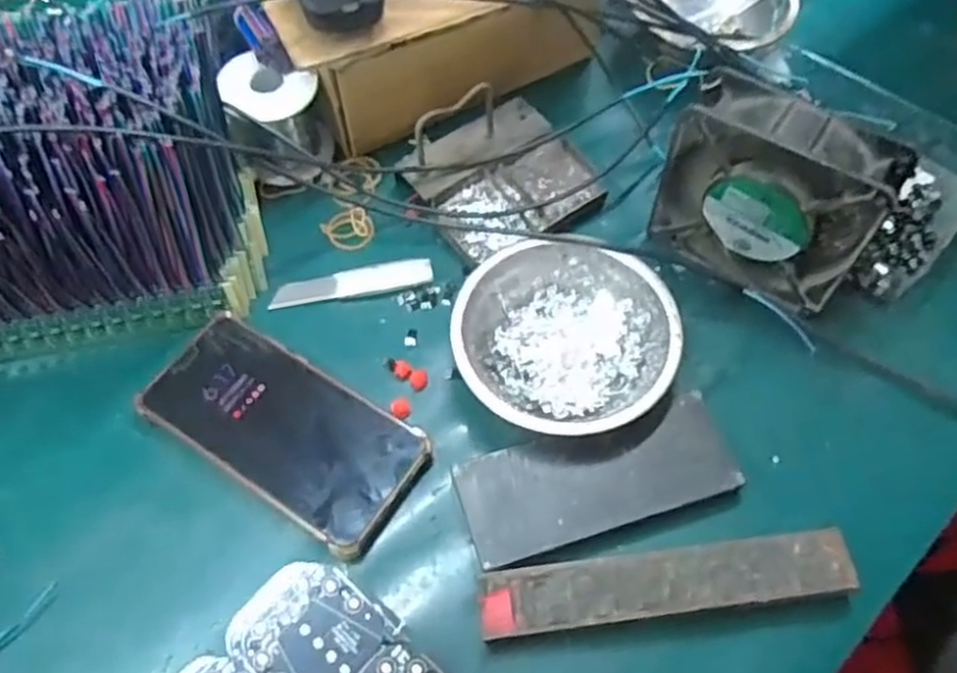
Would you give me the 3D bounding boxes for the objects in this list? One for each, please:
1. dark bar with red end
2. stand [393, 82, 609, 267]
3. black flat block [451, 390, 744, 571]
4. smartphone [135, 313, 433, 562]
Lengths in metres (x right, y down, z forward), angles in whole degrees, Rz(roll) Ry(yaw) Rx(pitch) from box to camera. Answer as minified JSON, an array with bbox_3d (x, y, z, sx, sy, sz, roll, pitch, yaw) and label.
[{"bbox_3d":[0.095,0.127,0.386,0.188,0.019,0.032,-5,63,-5],"label":"dark bar with red end"},{"bbox_3d":[0.018,-0.117,0.496,0.112,0.053,0.096,-32,69,-17],"label":"stand"},{"bbox_3d":[0.065,0.078,0.417,0.149,0.011,0.058,-15,64,-10],"label":"black flat block"},{"bbox_3d":[-0.112,0.051,0.431,0.162,0.010,0.078,30,66,12],"label":"smartphone"}]

